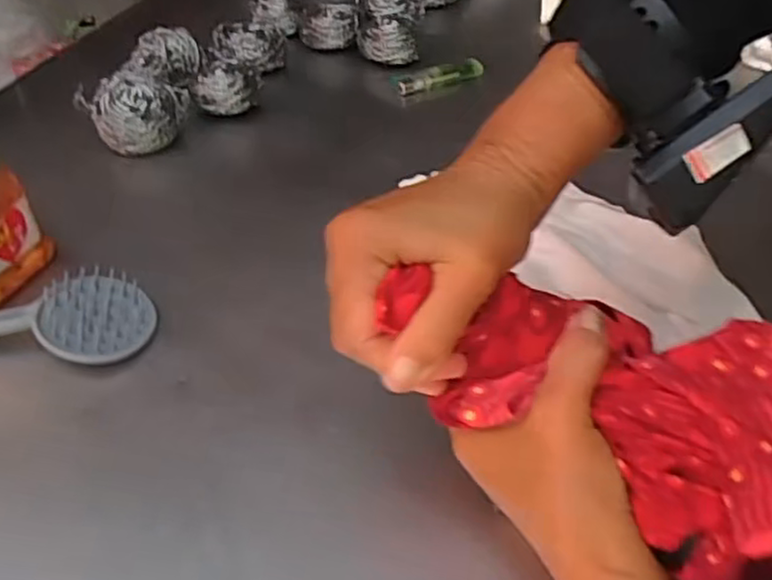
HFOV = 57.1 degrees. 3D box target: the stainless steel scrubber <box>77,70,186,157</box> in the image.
[{"bbox_3d":[-0.201,-0.146,0.581,0.075,0.052,0.073,-2,43,2],"label":"stainless steel scrubber"}]

